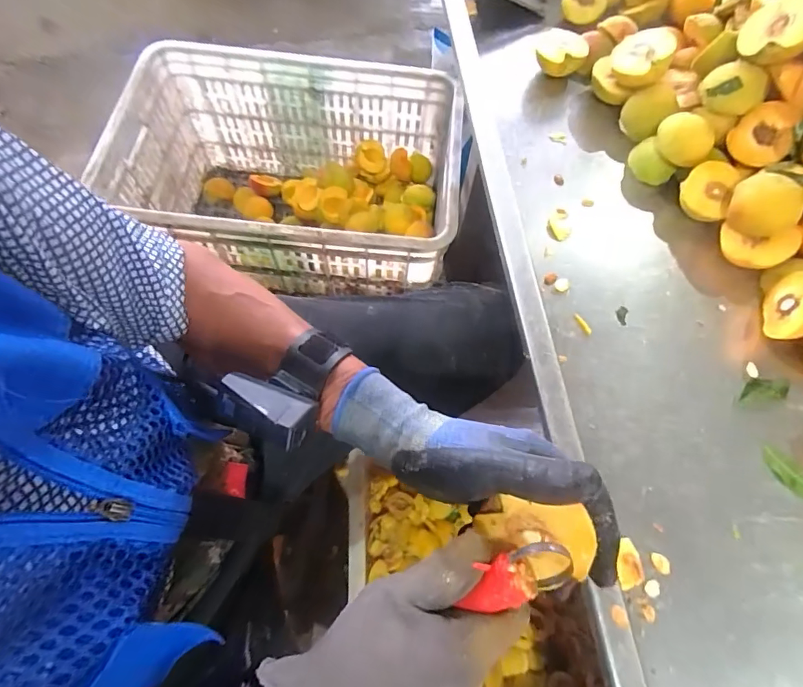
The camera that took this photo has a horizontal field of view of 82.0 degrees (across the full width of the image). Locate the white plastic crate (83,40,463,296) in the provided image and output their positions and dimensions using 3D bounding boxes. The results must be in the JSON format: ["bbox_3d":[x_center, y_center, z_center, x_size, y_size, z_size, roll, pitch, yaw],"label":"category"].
[{"bbox_3d":[-0.175,-0.264,0.806,0.517,0.255,0.352,5,66,0],"label":"white plastic crate"}]

